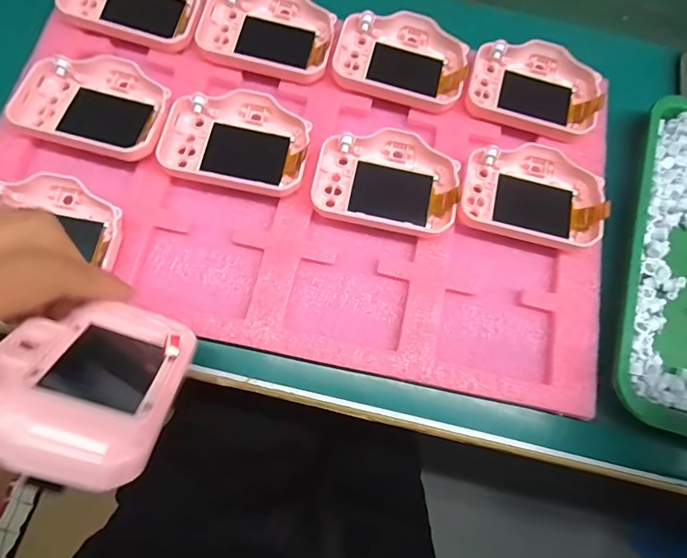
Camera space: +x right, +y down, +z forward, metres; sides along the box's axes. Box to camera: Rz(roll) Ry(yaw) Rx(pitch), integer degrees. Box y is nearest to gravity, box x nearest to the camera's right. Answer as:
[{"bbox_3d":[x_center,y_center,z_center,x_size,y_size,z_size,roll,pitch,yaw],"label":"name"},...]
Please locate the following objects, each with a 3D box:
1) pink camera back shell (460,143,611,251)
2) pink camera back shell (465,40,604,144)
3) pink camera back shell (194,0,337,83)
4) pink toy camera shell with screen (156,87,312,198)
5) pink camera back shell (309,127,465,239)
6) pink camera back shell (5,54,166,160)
[{"bbox_3d":[0.115,-0.051,0.269,0.080,0.015,0.059,16,75,1],"label":"pink camera back shell"},{"bbox_3d":[0.126,-0.127,0.290,0.081,0.011,0.060,19,75,1],"label":"pink camera back shell"},{"bbox_3d":[-0.048,-0.163,0.288,0.084,0.012,0.058,12,75,0],"label":"pink camera back shell"},{"bbox_3d":[-0.063,-0.084,0.267,0.081,0.014,0.059,13,75,0],"label":"pink toy camera shell with screen"},{"bbox_3d":[0.026,-0.059,0.266,0.082,0.015,0.058,11,75,-1],"label":"pink camera back shell"},{"bbox_3d":[-0.145,-0.104,0.264,0.085,0.017,0.060,19,75,1],"label":"pink camera back shell"}]

